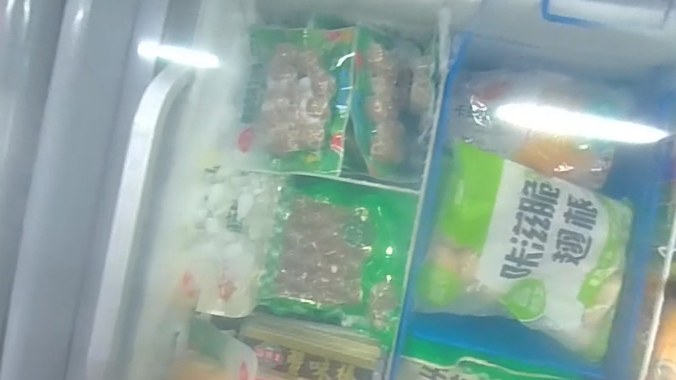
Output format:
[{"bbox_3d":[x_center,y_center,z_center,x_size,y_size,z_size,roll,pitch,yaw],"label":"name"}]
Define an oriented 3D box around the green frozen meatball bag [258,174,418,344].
[{"bbox_3d":[0.001,0.083,0.569,0.175,0.056,0.184,10,88,4],"label":"green frozen meatball bag"}]

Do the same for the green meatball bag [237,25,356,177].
[{"bbox_3d":[-0.053,-0.120,0.564,0.140,0.057,0.199,5,87,4],"label":"green meatball bag"}]

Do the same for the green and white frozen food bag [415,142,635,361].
[{"bbox_3d":[0.241,0.077,0.543,0.243,0.057,0.207,15,88,4],"label":"green and white frozen food bag"}]

